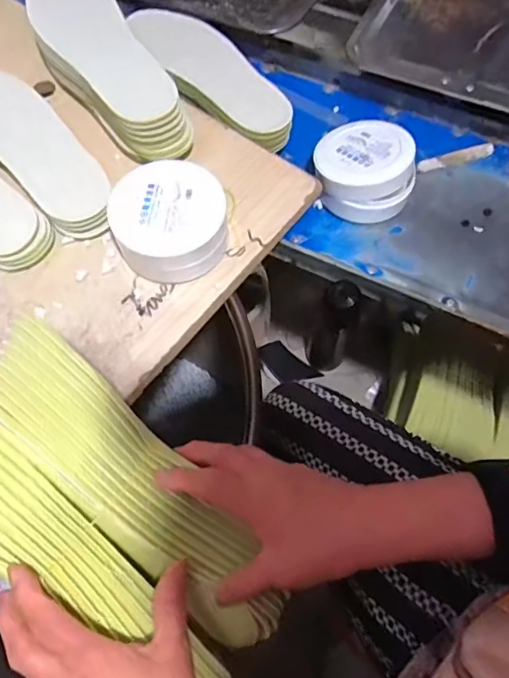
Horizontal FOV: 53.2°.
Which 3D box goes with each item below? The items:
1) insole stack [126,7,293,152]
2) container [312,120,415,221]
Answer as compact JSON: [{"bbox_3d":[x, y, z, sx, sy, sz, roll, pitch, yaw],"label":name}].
[{"bbox_3d":[-0.057,-0.307,0.593,0.087,0.042,0.246,-33,67,-15],"label":"insole stack"},{"bbox_3d":[0.118,-0.184,0.552,0.100,0.063,0.104,0,63,1],"label":"container"}]

